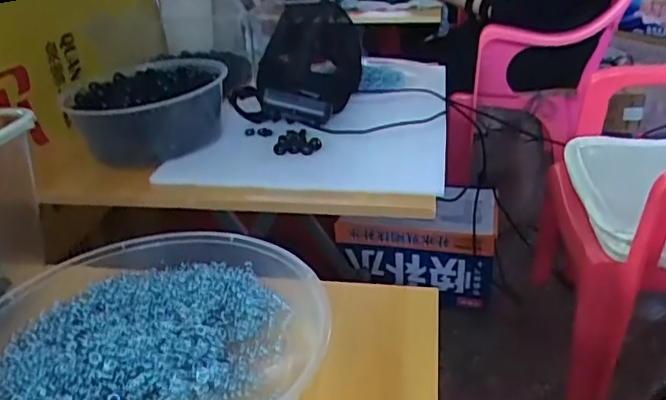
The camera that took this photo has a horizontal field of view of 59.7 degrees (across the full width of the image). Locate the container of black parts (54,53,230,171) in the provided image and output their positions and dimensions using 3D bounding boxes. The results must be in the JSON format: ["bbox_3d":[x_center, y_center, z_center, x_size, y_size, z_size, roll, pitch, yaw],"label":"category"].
[{"bbox_3d":[-0.272,-0.131,0.860,0.222,0.087,0.212,-5,28,-3],"label":"container of black parts"}]

